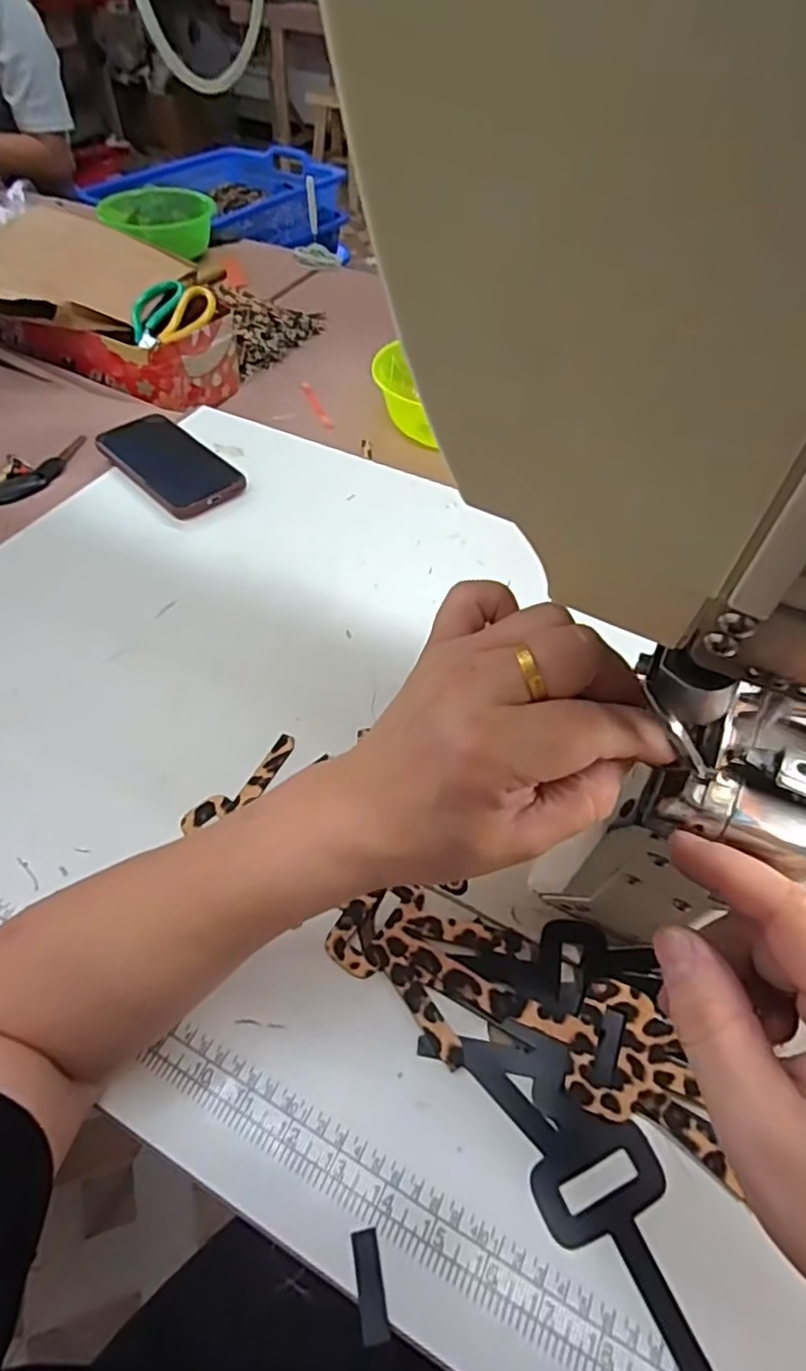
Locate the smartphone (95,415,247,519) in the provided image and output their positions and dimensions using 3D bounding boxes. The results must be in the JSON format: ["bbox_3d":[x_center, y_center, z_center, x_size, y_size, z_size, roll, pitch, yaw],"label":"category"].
[{"bbox_3d":[-0.221,-0.209,0.632,0.077,0.014,0.155,-38,63,-25],"label":"smartphone"}]

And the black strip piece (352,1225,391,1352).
[{"bbox_3d":[-0.014,0.251,0.277,0.011,0.004,0.036,-7,54,-7],"label":"black strip piece"}]

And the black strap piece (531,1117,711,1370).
[{"bbox_3d":[0.107,0.258,0.277,0.058,0.007,0.124,-18,56,-14],"label":"black strap piece"}]

